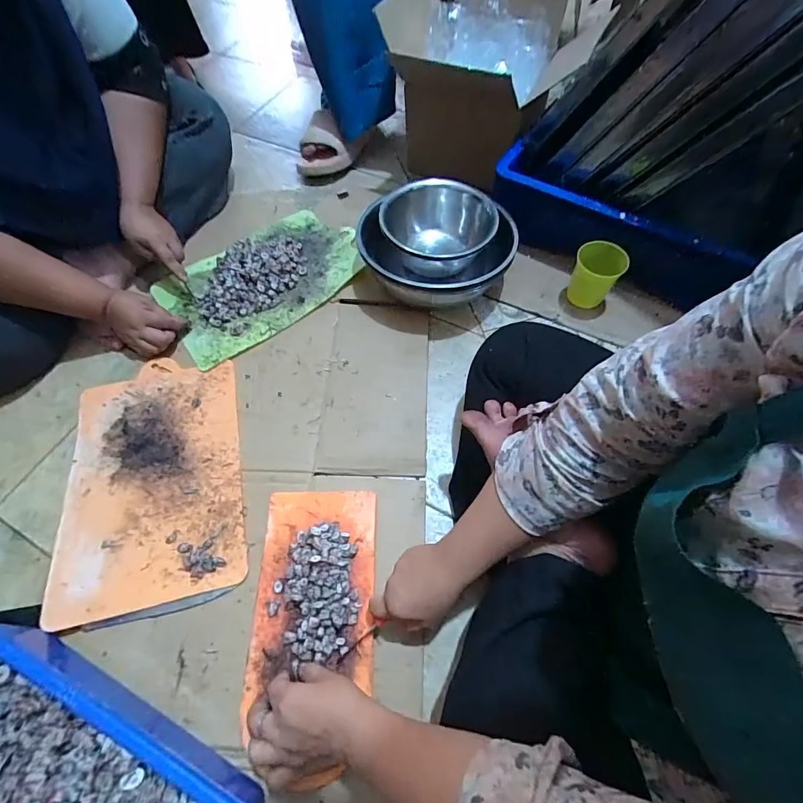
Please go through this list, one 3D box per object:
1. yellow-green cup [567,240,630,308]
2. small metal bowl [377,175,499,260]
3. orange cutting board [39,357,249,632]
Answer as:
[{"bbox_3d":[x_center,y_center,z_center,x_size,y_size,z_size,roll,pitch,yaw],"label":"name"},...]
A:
[{"bbox_3d":[0.321,-0.210,0.678,0.073,0.079,0.066,27,66,15],"label":"yellow-green cup"},{"bbox_3d":[0.061,-0.297,0.725,0.187,0.093,0.178,-1,61,1],"label":"small metal bowl"},{"bbox_3d":[-0.351,0.098,0.584,0.232,0.013,0.358,-12,60,-8],"label":"orange cutting board"}]

